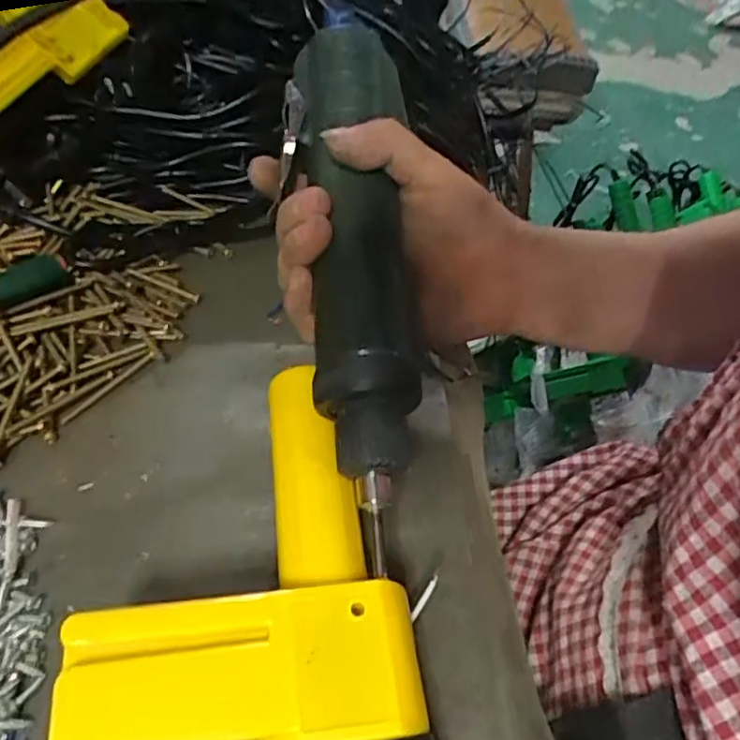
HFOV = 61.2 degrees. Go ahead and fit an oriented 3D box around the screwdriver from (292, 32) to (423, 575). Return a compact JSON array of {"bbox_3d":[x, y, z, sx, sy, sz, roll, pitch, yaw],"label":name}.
[{"bbox_3d":[-0.003,-0.047,0.264,0.048,0.048,0.230,-1,71,-7],"label":"screwdriver"}]

